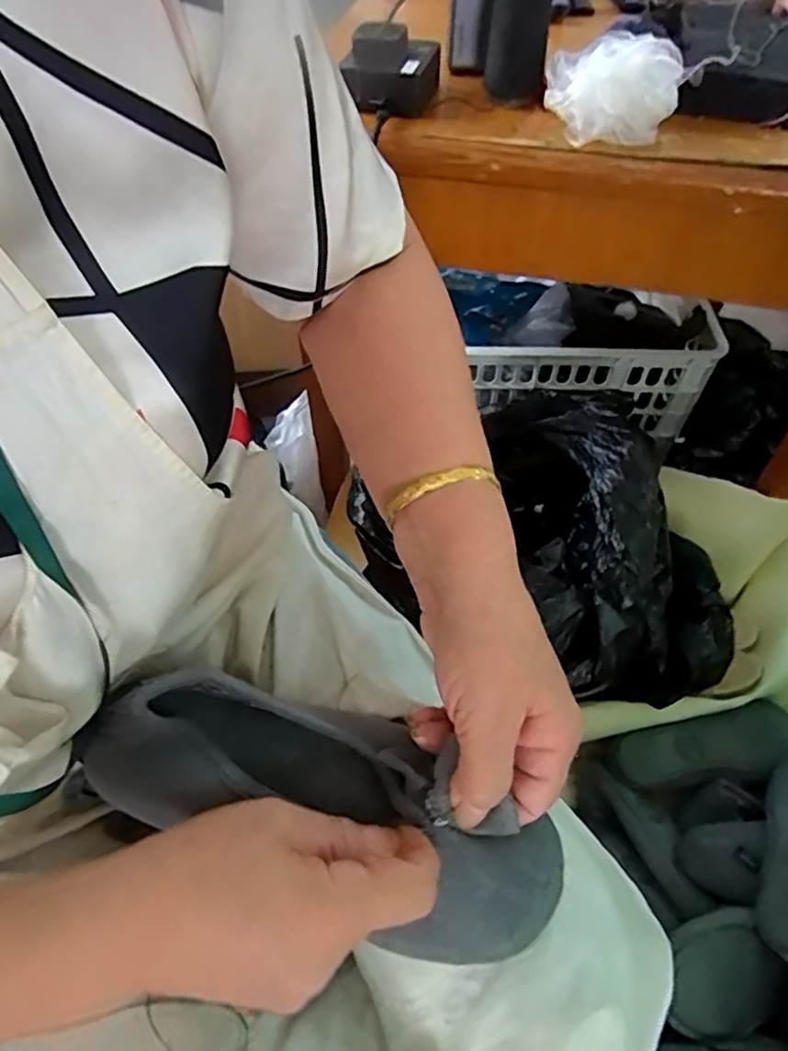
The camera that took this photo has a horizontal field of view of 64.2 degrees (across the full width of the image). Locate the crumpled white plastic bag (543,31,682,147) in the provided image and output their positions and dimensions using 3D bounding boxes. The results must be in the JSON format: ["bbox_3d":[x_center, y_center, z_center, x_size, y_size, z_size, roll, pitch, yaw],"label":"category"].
[{"bbox_3d":[0.164,-0.334,0.478,0.097,0.050,0.075,14,55,10],"label":"crumpled white plastic bag"}]

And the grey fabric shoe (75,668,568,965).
[{"bbox_3d":[-0.034,0.125,0.298,0.225,0.052,0.084,19,56,10],"label":"grey fabric shoe"}]

